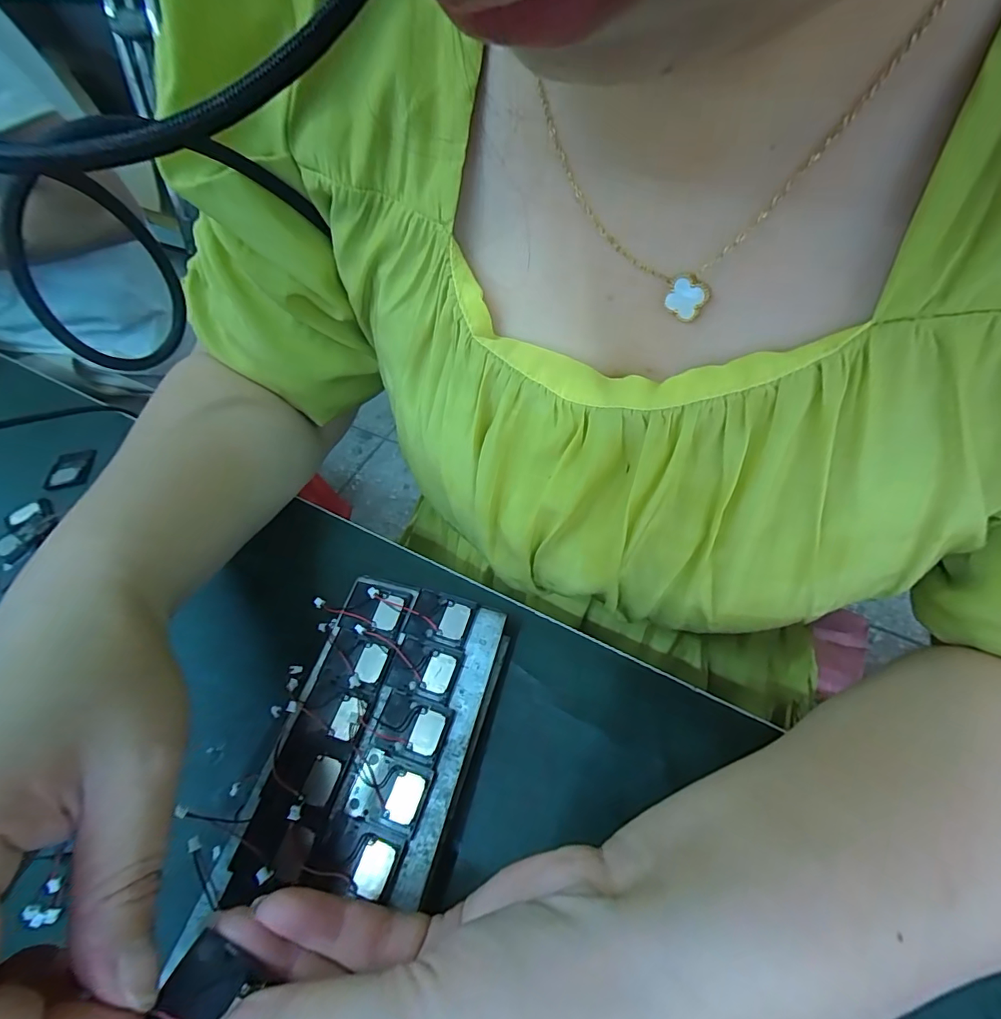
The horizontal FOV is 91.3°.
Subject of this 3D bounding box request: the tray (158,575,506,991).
[{"bbox_3d":[-0.054,0.103,0.214,0.079,0.022,0.139,11,57,10],"label":"tray"}]

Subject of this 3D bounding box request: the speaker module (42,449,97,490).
[{"bbox_3d":[-0.300,-0.028,0.342,0.024,0.007,0.030,-9,55,-1],"label":"speaker module"}]

